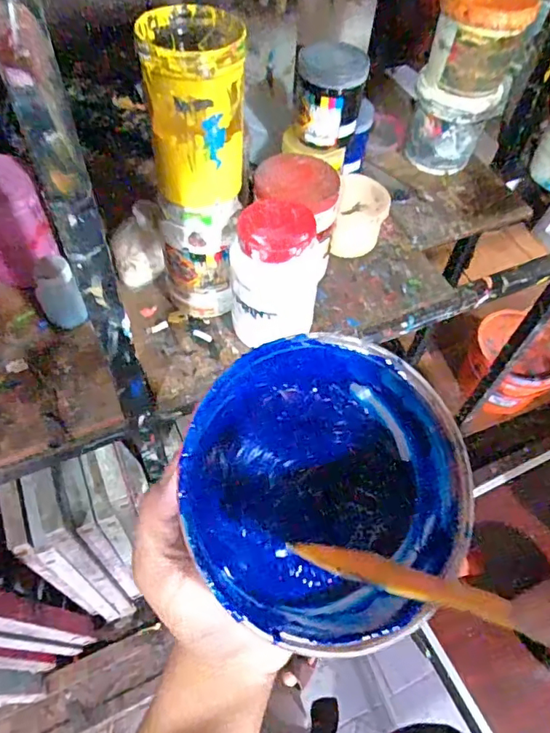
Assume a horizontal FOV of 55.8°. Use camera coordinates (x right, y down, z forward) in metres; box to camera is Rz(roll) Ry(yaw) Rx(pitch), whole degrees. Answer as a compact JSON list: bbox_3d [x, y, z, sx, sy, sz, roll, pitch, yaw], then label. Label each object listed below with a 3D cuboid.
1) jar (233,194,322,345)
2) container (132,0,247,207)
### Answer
[{"bbox_3d":[0.002,-0.104,0.600,0.093,0.163,0.094,2,56,-3],"label":"jar"},{"bbox_3d":[-0.076,-0.244,0.499,0.089,0.143,0.094,-13,58,-12],"label":"container"}]

